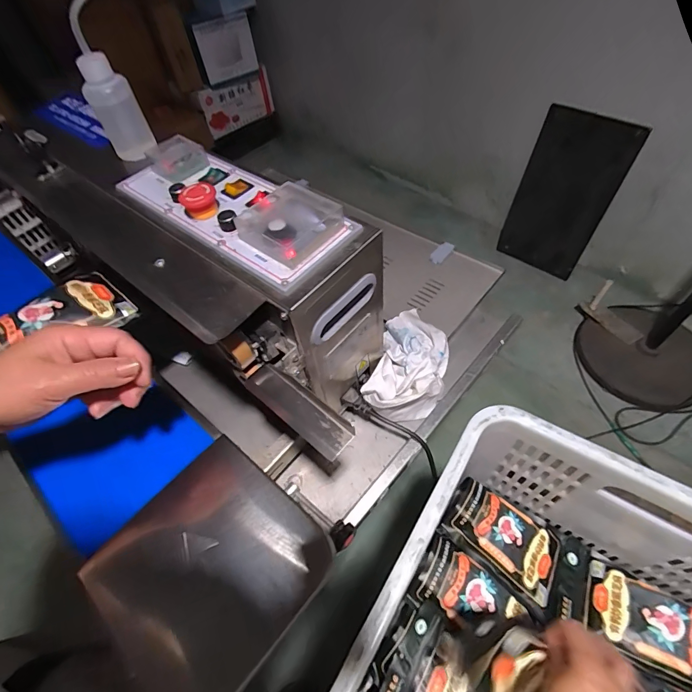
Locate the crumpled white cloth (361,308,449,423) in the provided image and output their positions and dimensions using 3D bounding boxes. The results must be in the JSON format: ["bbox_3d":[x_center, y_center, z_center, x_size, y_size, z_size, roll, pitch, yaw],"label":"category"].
[{"bbox_3d":[0.094,0.020,0.586,0.108,0.053,0.200,11,56,13],"label":"crumpled white cloth"}]

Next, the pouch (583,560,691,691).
[{"bbox_3d":[0.402,0.358,0.497,0.167,0.047,0.106,22,59,19],"label":"pouch"}]

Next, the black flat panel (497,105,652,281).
[{"bbox_3d":[0.814,-0.552,1.524,0.326,0.575,0.040,37,56,27],"label":"black flat panel"}]

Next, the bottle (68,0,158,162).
[{"bbox_3d":[-0.273,-0.301,0.450,0.109,0.174,0.047,30,61,23],"label":"bottle"}]

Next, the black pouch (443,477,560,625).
[{"bbox_3d":[0.225,0.273,0.566,0.159,0.061,0.116,29,61,23],"label":"black pouch"}]

